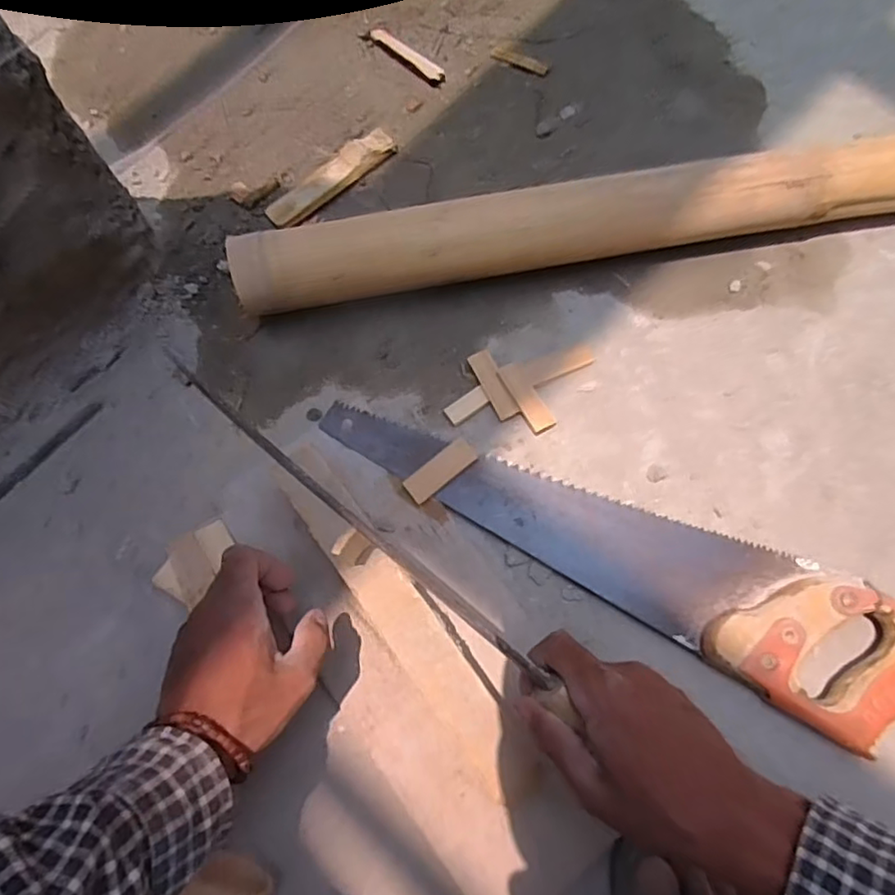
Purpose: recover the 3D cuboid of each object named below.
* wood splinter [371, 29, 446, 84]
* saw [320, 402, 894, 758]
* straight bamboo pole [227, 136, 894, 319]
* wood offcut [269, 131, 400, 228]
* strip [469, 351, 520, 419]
[{"bbox_3d":[-0.042,-0.413,0.664,0.099,0.005,0.017,42,78,12],"label":"wood splinter"},{"bbox_3d":[0.132,0.062,0.507,0.480,0.029,0.108,30,76,9],"label":"saw"},{"bbox_3d":[0.154,-0.197,0.567,0.675,0.075,0.067,-11,73,-3],"label":"straight bamboo pole"},{"bbox_3d":[-0.114,-0.264,0.620,0.144,0.010,0.033,-41,77,-11],"label":"wood offcut"},{"bbox_3d":[0.040,-0.055,0.546,0.020,0.005,0.063,-28,84,4],"label":"strip"}]

